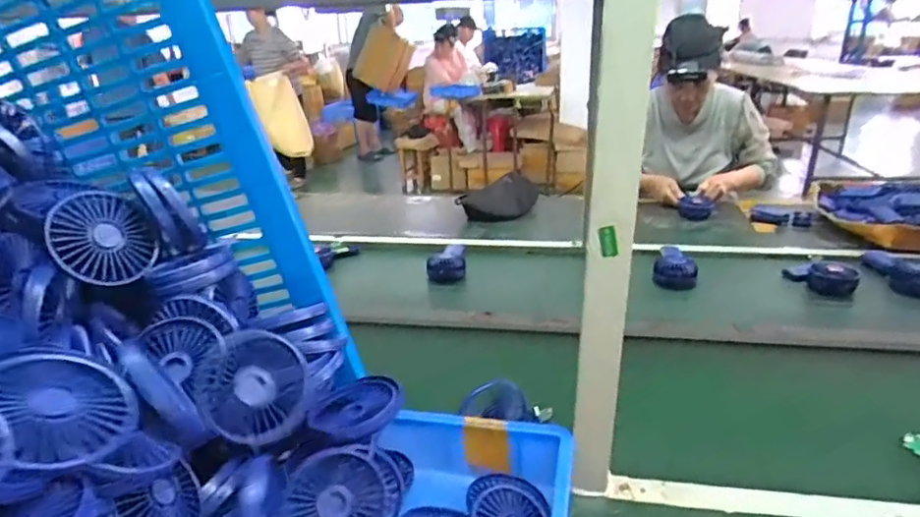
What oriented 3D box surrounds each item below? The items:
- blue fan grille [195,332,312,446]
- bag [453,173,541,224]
[{"bbox_3d":[-0.172,0.108,0.474,0.086,0.093,0.019,-23,-8,-36],"label":"blue fan grille"},{"bbox_3d":[0.113,-0.169,1.626,0.240,0.115,0.085,-7,23,-12],"label":"bag"}]

